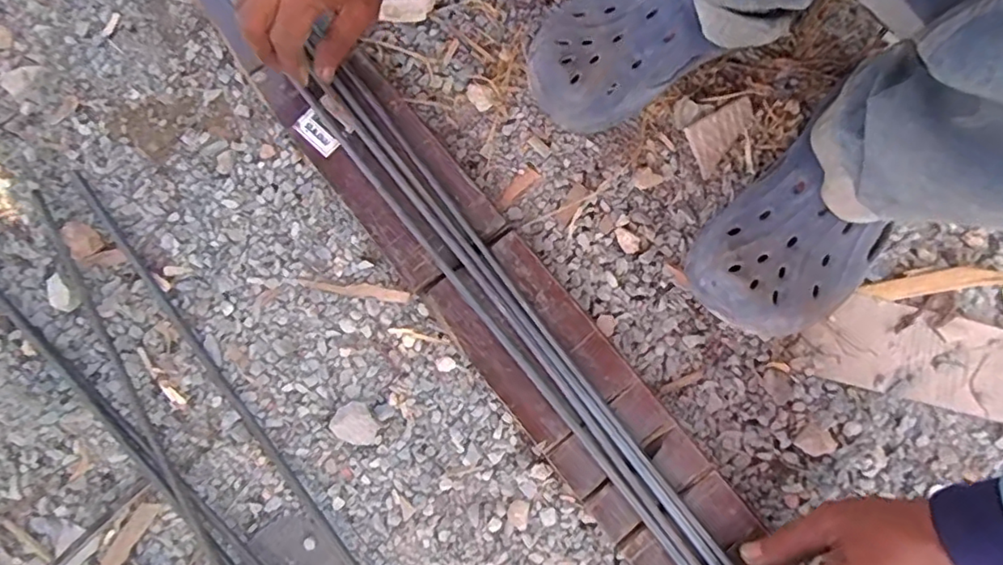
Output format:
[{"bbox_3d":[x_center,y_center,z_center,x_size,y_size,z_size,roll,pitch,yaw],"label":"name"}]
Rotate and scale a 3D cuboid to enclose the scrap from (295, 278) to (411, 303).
[{"bbox_3d":[-0.119,0.005,0.468,0.090,0.004,0.012,10,80,3],"label":"scrap"}]

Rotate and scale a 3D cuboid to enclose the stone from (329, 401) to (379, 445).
[{"bbox_3d":[-0.112,0.107,0.445,0.035,0.017,0.030,28,81,6],"label":"stone"}]

